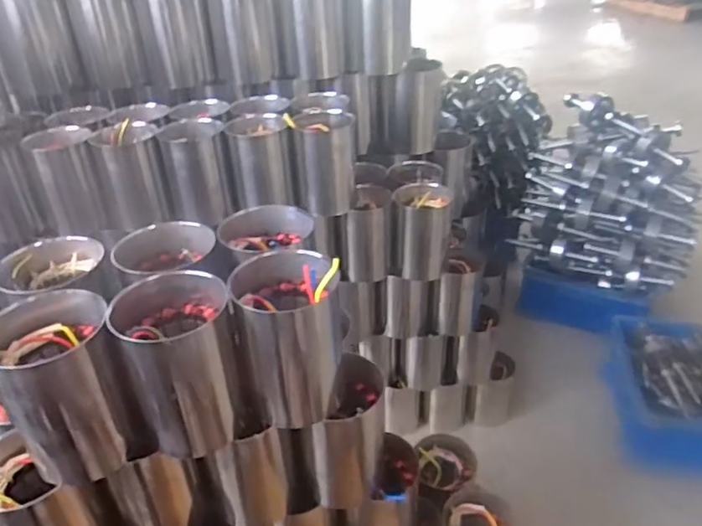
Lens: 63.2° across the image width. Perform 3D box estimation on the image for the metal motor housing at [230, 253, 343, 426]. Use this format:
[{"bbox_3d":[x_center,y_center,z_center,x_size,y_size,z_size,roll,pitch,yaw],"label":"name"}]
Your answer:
[{"bbox_3d":[-0.054,0.063,0.516,0.089,0.145,0.079,-8,33,-7],"label":"metal motor housing"}]

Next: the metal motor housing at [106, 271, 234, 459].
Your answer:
[{"bbox_3d":[-0.145,0.084,0.503,0.088,0.143,0.084,-9,33,-9],"label":"metal motor housing"}]

